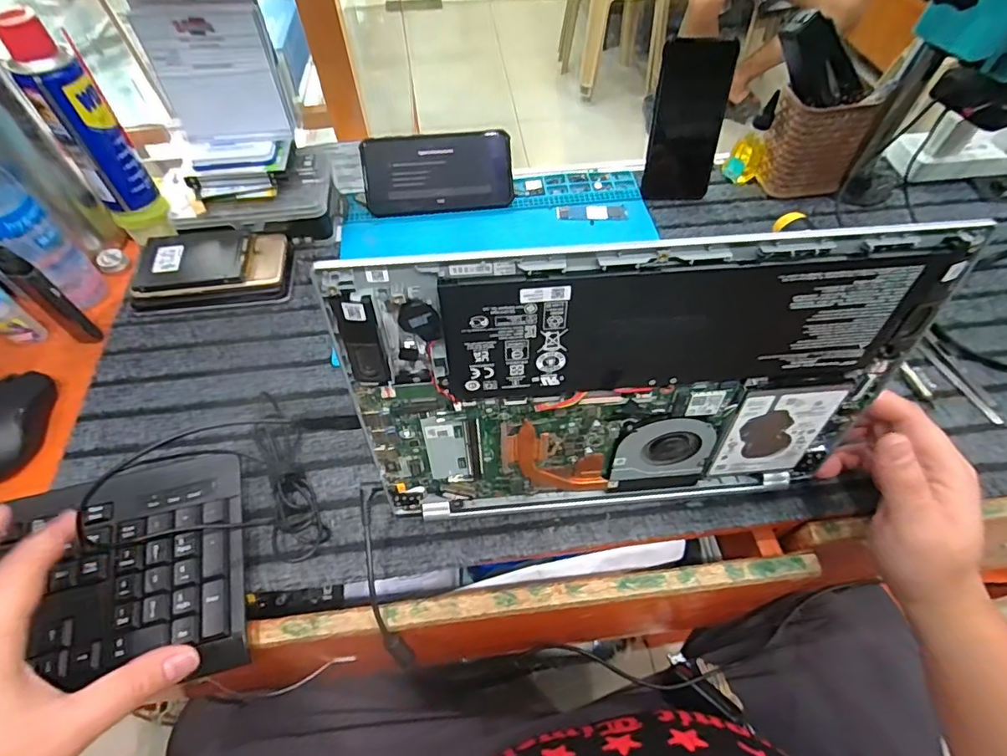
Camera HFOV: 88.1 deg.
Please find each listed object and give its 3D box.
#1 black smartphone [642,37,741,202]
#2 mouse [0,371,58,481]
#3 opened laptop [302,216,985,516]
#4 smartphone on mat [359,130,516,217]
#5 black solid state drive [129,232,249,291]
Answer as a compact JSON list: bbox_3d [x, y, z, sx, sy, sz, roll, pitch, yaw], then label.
[{"bbox_3d":[0.198,-0.271,0.559,0.078,0.156,0.014,4,33,3],"label":"black smartphone"},{"bbox_3d":[-0.410,0.034,0.425,0.052,0.034,0.101,-9,56,-5],"label":"mouse"},{"bbox_3d":[0.074,0.013,0.320,0.317,0.222,0.014,-4,48,-1],"label":"opened laptop"},{"bbox_3d":[-0.071,-0.226,0.574,0.161,0.082,0.007,-6,17,-3],"label":"smartphone on mat"},{"bbox_3d":[-0.298,-0.115,0.503,0.097,0.006,0.067,-6,60,-8],"label":"black solid state drive"}]

